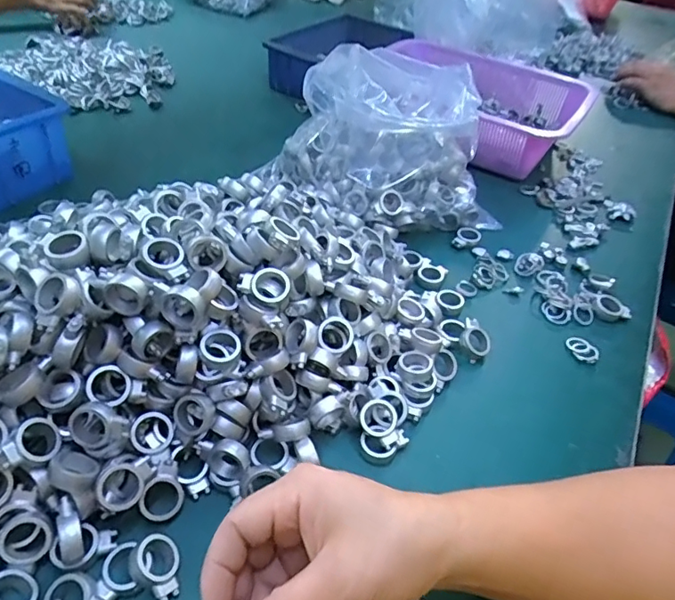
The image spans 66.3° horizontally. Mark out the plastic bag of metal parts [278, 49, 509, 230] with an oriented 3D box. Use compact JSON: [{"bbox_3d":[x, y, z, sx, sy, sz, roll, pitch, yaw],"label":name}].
[{"bbox_3d":[0.057,-0.168,0.552,0.207,0.146,0.165,-15,47,-21],"label":"plastic bag of metal parts"}]

